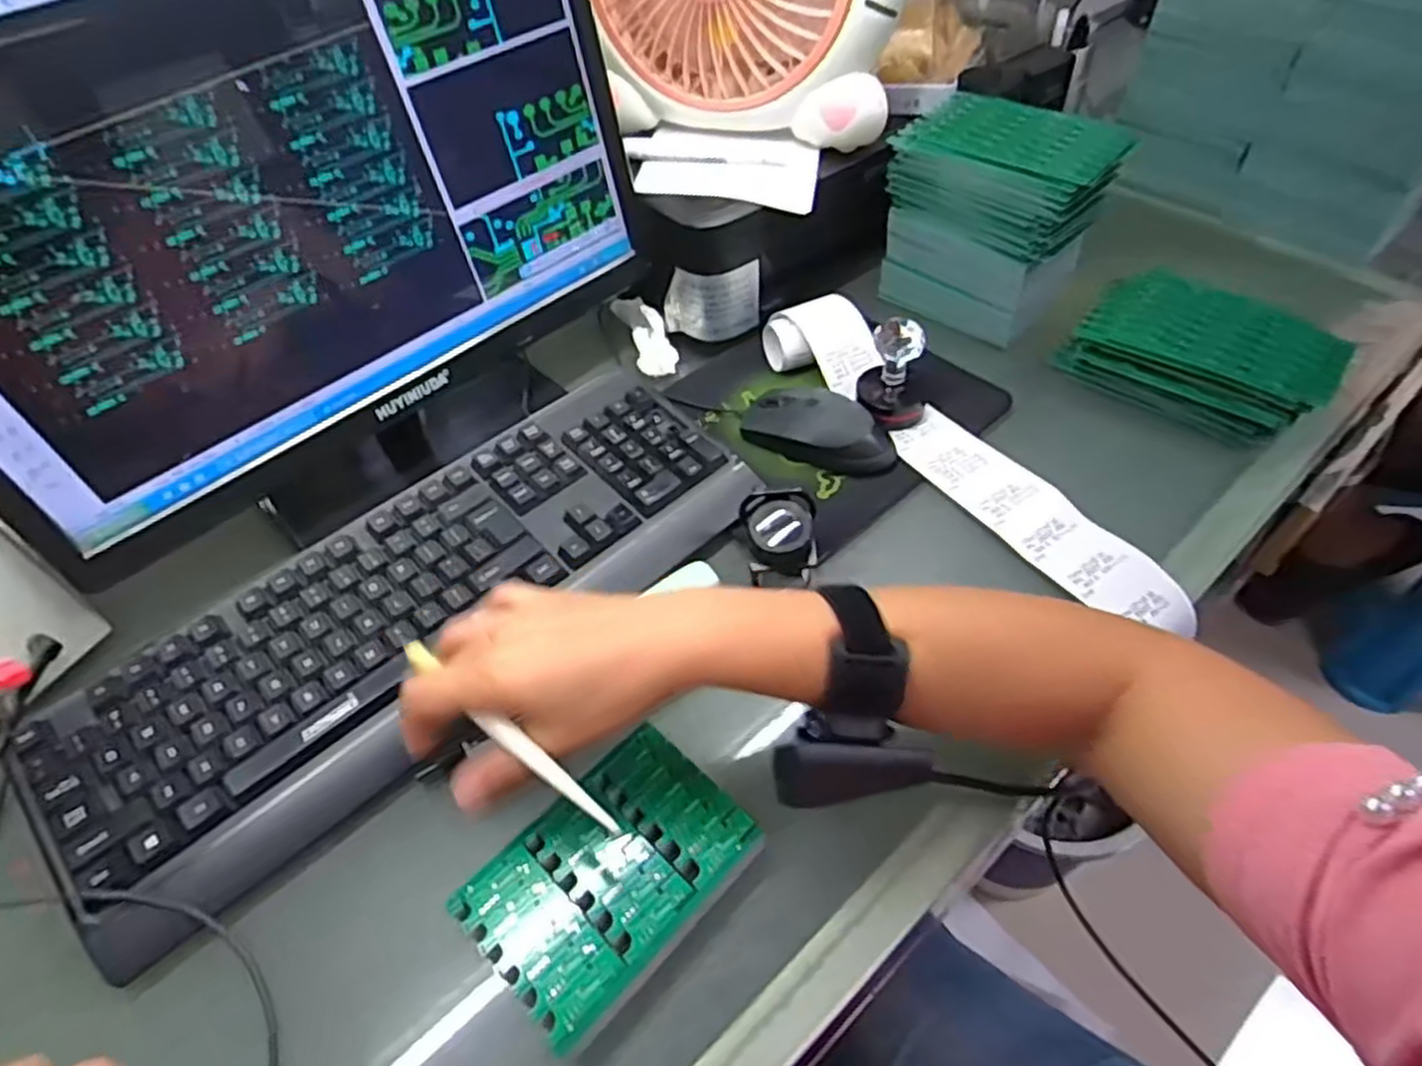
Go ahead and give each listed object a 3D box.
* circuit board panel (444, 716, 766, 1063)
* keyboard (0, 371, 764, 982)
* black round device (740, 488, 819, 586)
[{"bbox_3d":[-0.047,0.162,0.377,0.090,0.007,0.126,34,59,29],"label":"circuit board panel"},{"bbox_3d":[-0.167,0.041,0.477,0.425,0.028,0.158,-35,56,-23],"label":"keyboard"},{"bbox_3d":[0.042,0.004,0.487,0.044,0.058,0.047,-2,50,2],"label":"black round device"}]

